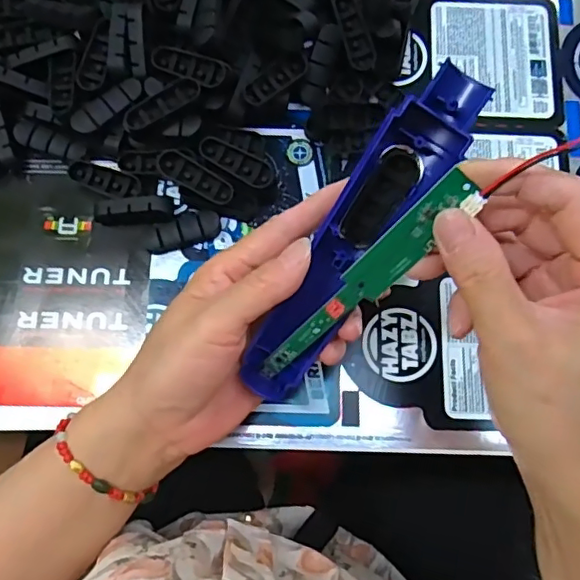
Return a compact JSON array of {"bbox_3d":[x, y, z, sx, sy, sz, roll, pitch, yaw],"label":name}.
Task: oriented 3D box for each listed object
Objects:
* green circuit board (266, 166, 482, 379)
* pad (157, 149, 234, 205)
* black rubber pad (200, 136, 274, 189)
[{"bbox_3d":[0.030,0.000,0.253,0.018,0.009,0.133,48,122,7],"label":"green circuit board"},{"bbox_3d":[-0.056,-0.068,0.334,0.048,0.006,0.015,31,85,0],"label":"pad"},{"bbox_3d":[-0.032,-0.078,0.340,0.047,0.006,0.016,31,87,6],"label":"black rubber pad"}]

